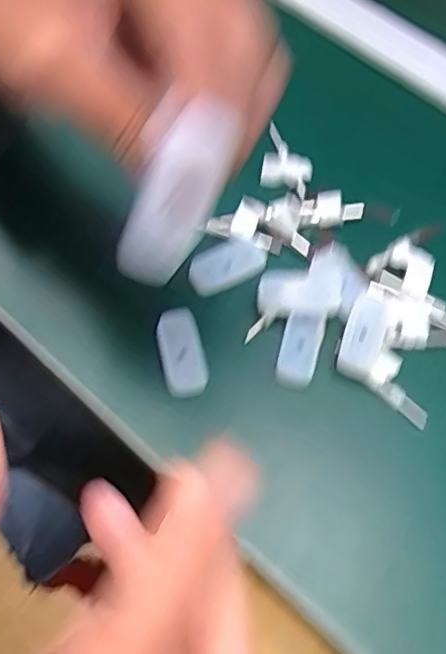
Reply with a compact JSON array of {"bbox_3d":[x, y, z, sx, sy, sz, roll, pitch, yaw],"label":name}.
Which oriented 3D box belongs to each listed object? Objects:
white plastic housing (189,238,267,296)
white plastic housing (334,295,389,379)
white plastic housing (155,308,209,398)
[{"bbox_3d":[0.002,-0.035,0.359,0.045,0.006,0.025,-27,86,-6],"label":"white plastic housing"},{"bbox_3d":[0.076,0.005,0.338,0.022,0.011,0.048,19,64,6],"label":"white plastic housing"},{"bbox_3d":[-0.022,0.014,0.329,0.022,0.009,0.047,-12,65,-9],"label":"white plastic housing"}]

